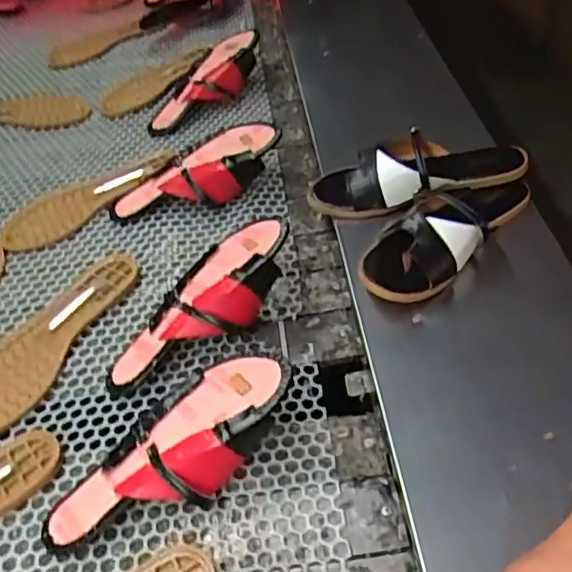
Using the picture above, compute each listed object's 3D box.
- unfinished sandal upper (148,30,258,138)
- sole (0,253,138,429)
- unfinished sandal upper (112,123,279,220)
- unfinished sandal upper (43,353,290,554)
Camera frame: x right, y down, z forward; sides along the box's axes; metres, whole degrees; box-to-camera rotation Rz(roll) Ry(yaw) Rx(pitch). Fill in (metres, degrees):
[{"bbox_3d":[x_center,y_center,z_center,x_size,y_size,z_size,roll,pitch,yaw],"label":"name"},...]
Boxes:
[{"bbox_3d":[-0.136,-0.324,0.987,0.083,0.061,0.241,32,70,30],"label":"unfinished sandal upper"},{"bbox_3d":[-0.259,0.052,0.675,0.082,0.013,0.260,19,51,21],"label":"sole"},{"bbox_3d":[-0.119,-0.146,0.817,0.244,0.067,0.092,-23,47,6],"label":"unfinished sandal upper"},{"bbox_3d":[-0.098,0.146,0.533,0.242,0.050,0.097,-35,51,-6],"label":"unfinished sandal upper"}]

